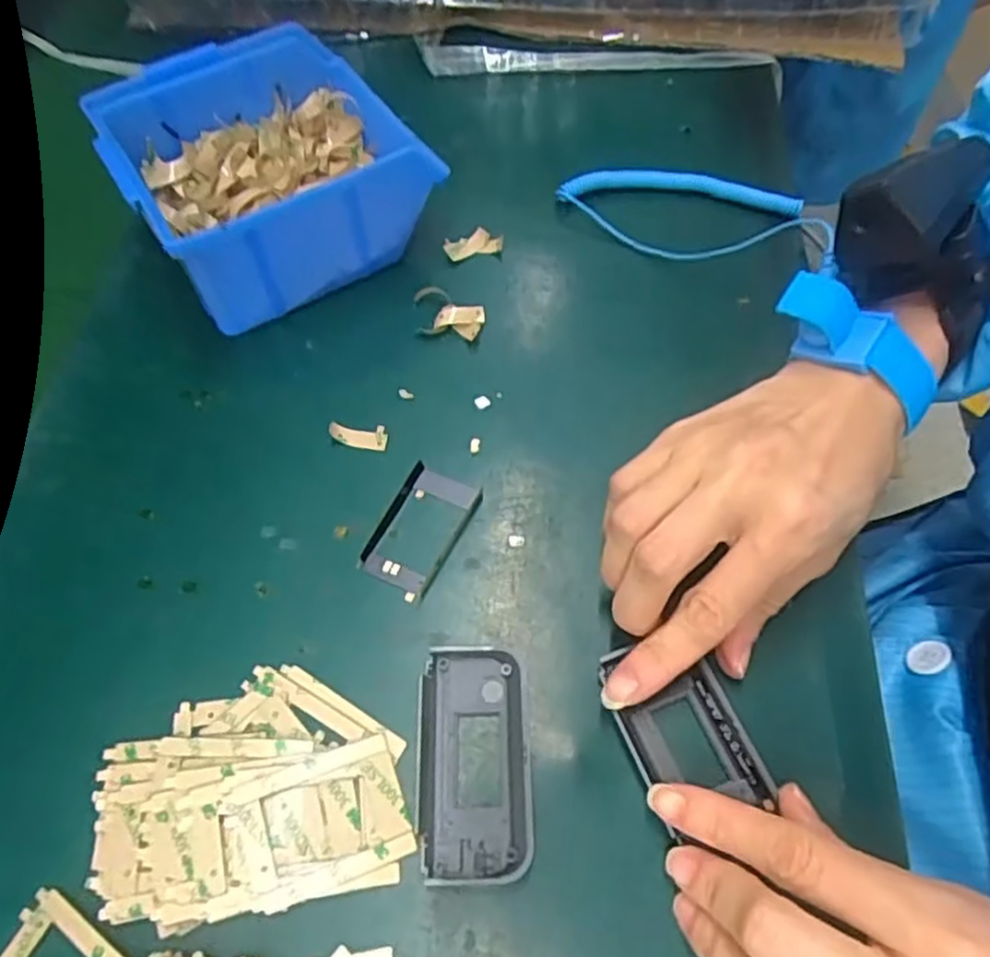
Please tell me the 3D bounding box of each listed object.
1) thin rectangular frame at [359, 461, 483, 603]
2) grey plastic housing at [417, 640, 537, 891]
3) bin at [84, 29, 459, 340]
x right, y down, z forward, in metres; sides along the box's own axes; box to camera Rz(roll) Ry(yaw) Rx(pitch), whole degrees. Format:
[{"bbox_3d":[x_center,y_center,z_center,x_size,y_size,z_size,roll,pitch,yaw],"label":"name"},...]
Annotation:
[{"bbox_3d":[-0.031,0.021,0.299,0.033,0.004,0.055,23,63,16],"label":"thin rectangular frame"},{"bbox_3d":[-0.007,0.097,0.252,0.039,0.009,0.075,-3,59,2],"label":"grey plastic housing"},{"bbox_3d":[-0.110,-0.152,0.363,0.133,0.063,0.128,-28,64,-15],"label":"bin"}]

